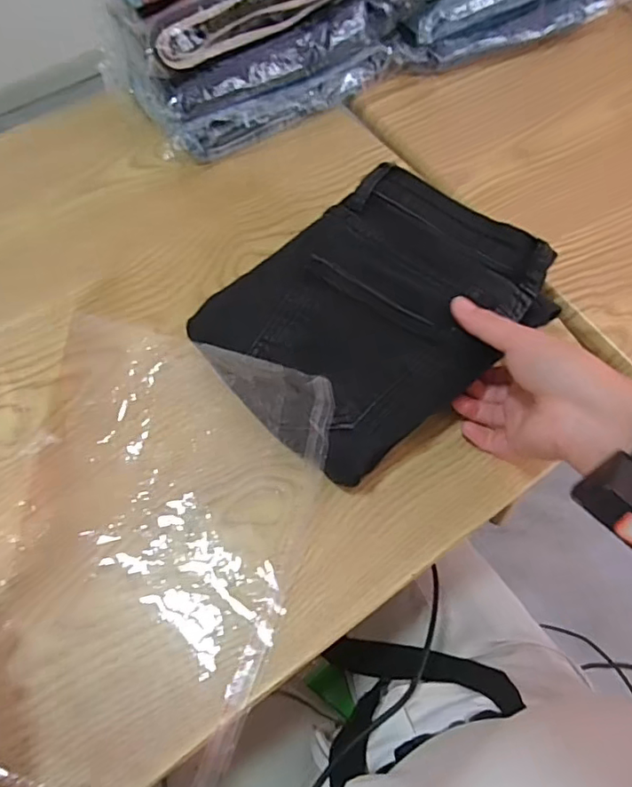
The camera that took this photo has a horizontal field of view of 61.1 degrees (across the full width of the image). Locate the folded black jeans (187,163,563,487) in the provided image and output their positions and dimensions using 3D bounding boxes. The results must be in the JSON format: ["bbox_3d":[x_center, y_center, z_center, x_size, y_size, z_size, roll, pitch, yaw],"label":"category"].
[{"bbox_3d":[0.044,-0.063,0.396,0.230,0.037,0.174,-36,70,-15],"label":"folded black jeans"}]

